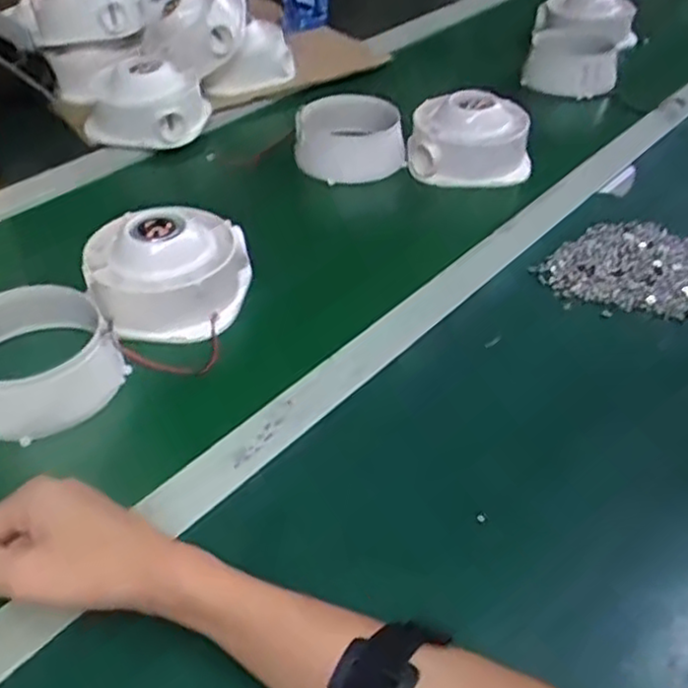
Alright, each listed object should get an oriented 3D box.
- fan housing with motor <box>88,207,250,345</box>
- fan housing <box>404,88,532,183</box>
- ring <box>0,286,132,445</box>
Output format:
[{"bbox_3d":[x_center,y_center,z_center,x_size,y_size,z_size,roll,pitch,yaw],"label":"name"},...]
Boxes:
[{"bbox_3d":[-0.153,-0.063,0.636,0.137,0.077,0.119,-7,42,-7],"label":"fan housing with motor"},{"bbox_3d":[0.143,-0.231,0.836,0.148,0.077,0.079,4,42,5],"label":"fan housing"},{"bbox_3d":[-0.240,0.013,0.565,0.120,0.058,0.120,0,41,0],"label":"ring"}]

